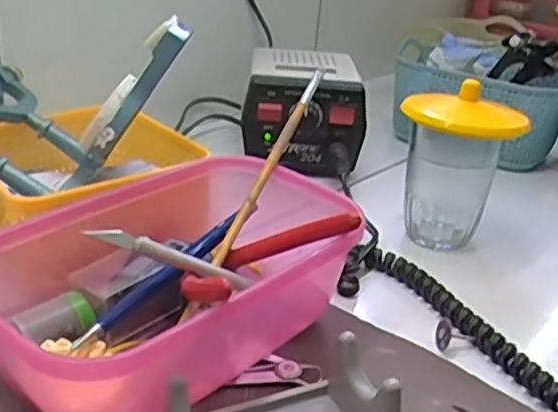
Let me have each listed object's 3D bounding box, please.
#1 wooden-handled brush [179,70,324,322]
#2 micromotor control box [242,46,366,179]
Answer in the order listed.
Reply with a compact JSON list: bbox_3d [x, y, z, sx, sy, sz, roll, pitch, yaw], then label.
[{"bbox_3d":[-0.010,-0.014,0.402,0.009,0.008,0.195,14,51,16],"label":"wooden-handled brush"},{"bbox_3d":[0.022,-0.087,0.622,0.098,0.075,0.128,6,26,0],"label":"micromotor control box"}]

